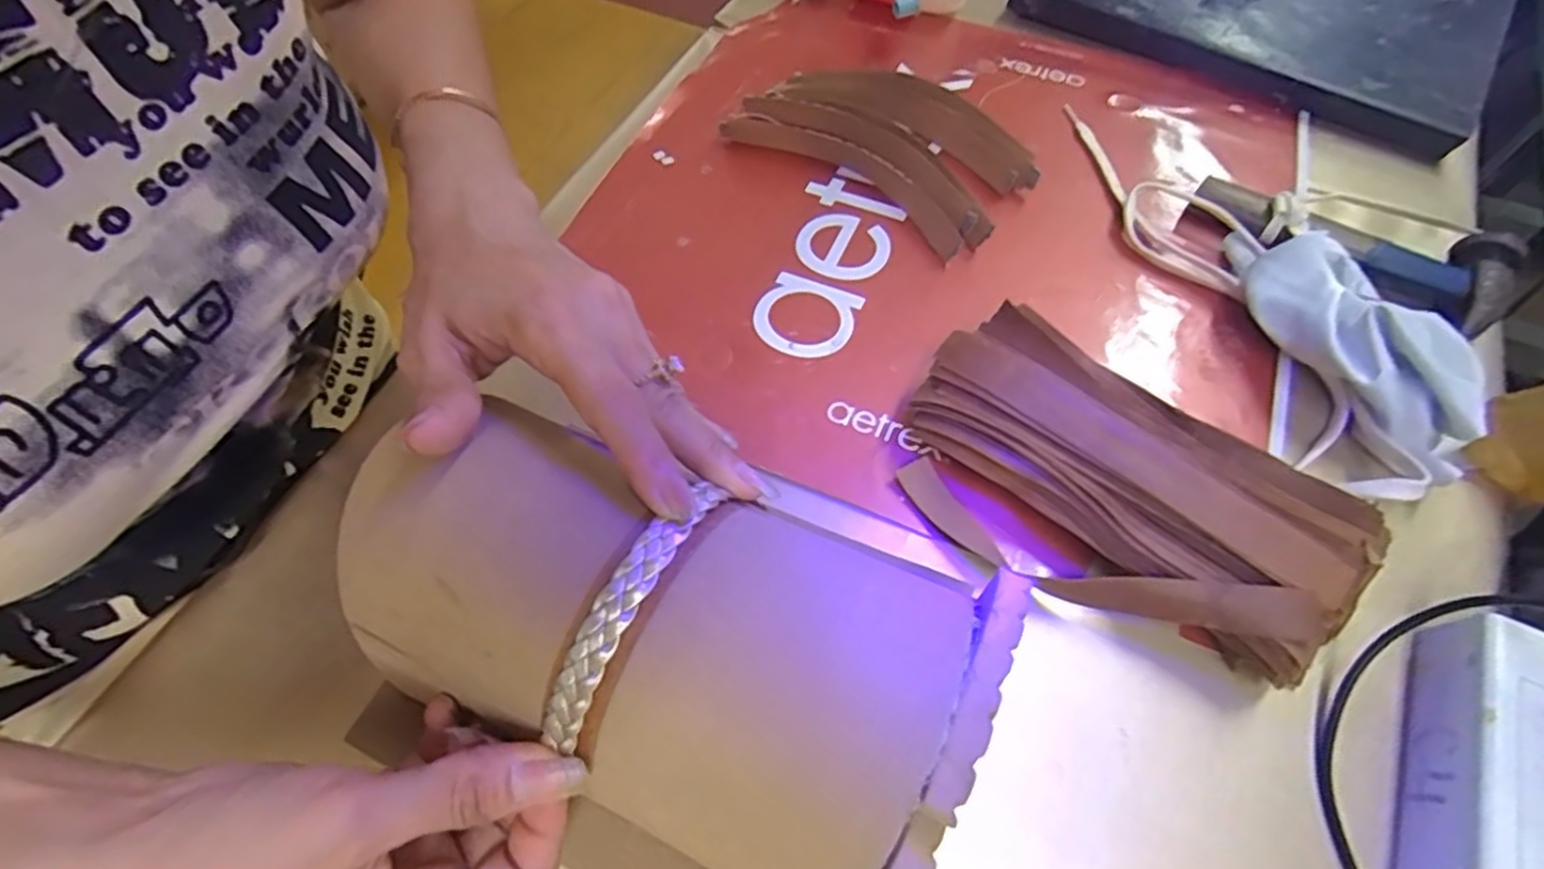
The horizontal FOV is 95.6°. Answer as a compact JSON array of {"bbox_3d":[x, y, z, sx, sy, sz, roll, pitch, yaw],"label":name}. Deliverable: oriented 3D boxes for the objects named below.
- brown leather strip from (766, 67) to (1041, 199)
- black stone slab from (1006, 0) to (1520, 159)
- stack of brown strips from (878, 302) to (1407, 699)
[{"bbox_3d":[0.095,-0.212,0.473,0.178,0.024,0.057,25,63,14],"label":"brown leather strip"},{"bbox_3d":[0.399,-0.366,0.549,0.311,0.032,0.324,32,65,17],"label":"black stone slab"},{"bbox_3d":[0.145,0.025,0.309,0.188,0.048,0.102,34,66,18],"label":"stack of brown strips"}]

